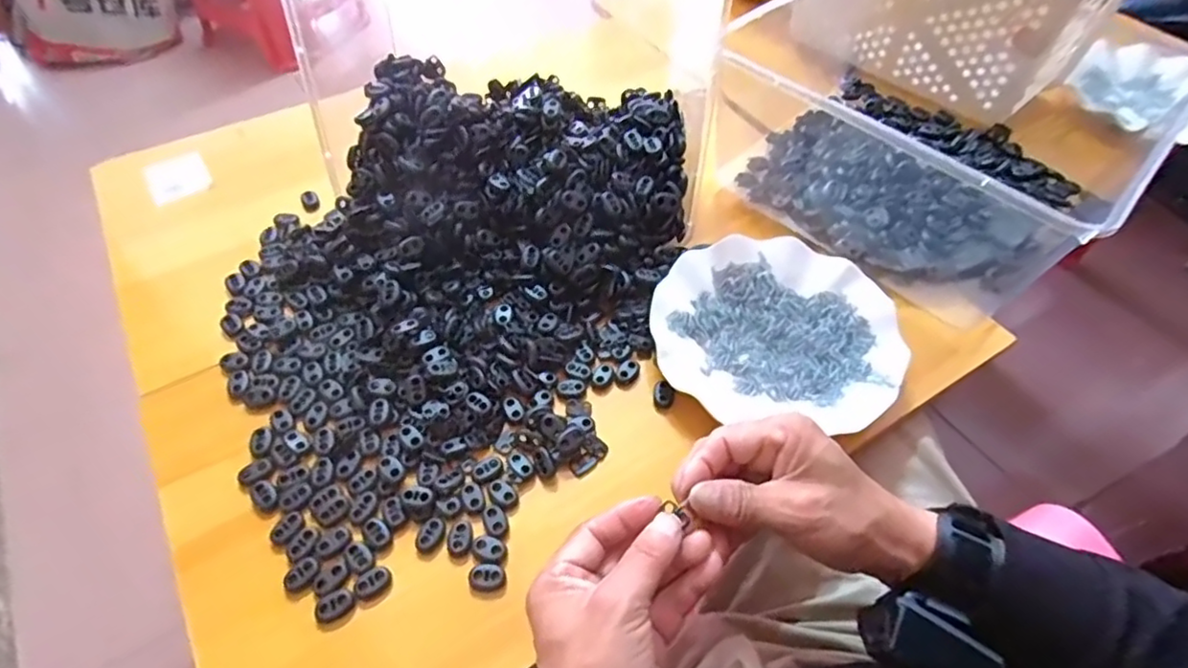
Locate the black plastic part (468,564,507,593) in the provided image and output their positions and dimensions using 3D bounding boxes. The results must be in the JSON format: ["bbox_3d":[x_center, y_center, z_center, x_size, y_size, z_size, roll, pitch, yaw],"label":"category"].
[{"bbox_3d":[-0.064,0.146,0.367,0.022,0.004,0.015,3,53,0],"label":"black plastic part"}]

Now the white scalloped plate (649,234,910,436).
[{"bbox_3d":[0.138,-0.007,0.474,0.181,0.020,0.164,3,53,0],"label":"white scalloped plate"}]

